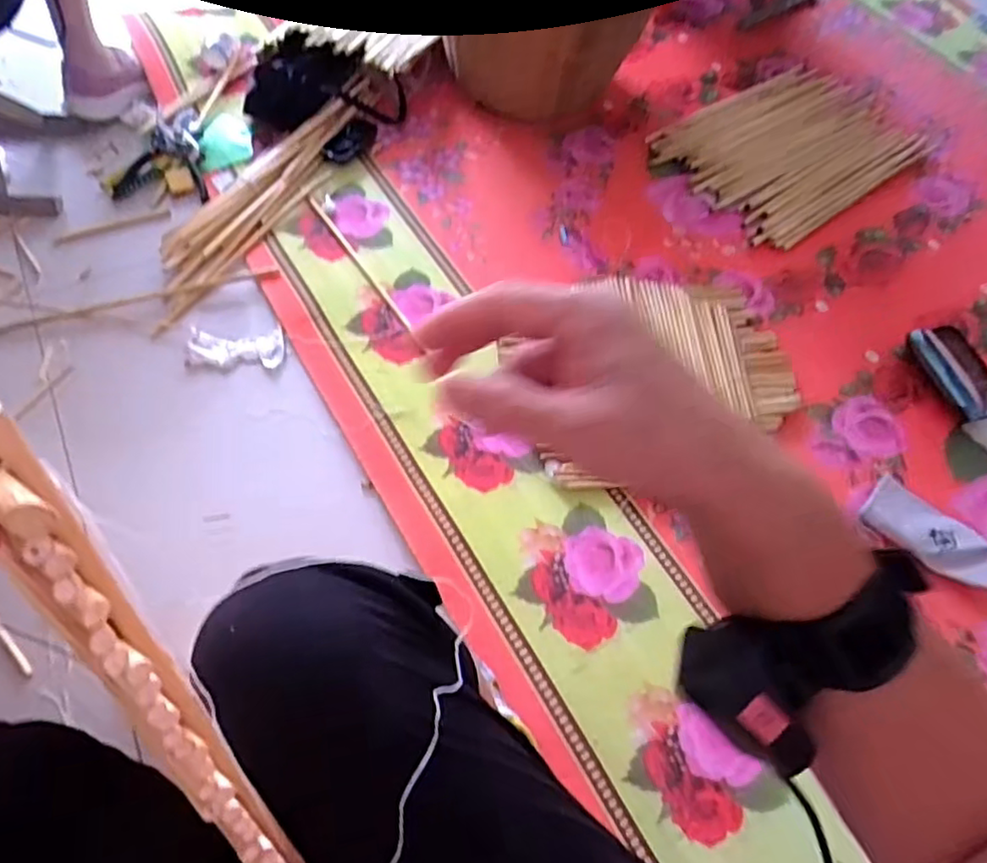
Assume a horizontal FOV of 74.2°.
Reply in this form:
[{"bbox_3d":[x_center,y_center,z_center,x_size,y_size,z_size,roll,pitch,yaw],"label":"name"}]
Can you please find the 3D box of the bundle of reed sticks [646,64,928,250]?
[{"bbox_3d":[0.552,-0.531,1.202,0.482,0.025,0.330,-34,69,-19],"label":"bundle of reed sticks"}]

